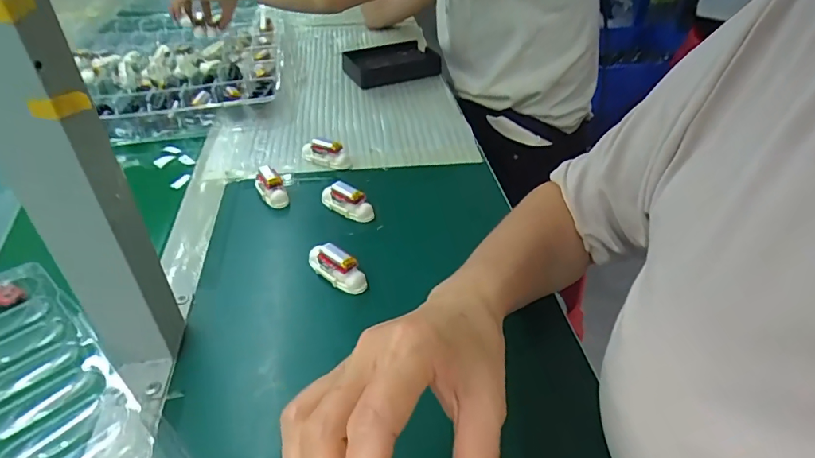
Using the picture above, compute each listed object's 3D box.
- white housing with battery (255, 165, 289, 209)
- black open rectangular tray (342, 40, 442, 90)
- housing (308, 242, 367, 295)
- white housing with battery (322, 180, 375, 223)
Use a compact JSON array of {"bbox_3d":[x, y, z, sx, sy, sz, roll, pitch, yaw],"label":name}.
[{"bbox_3d":[-0.143,-0.044,0.508,0.024,0.031,0.041,-20,43,-23],"label":"white housing with battery"},{"bbox_3d":[-0.026,-0.263,0.776,0.151,0.035,0.092,-21,44,-25],"label":"black open rectangular tray"},{"bbox_3d":[-0.062,0.031,0.412,0.062,0.030,0.017,25,45,28],"label":"housing"},{"bbox_3d":[-0.063,-0.029,0.490,0.058,0.030,0.020,24,44,27],"label":"white housing with battery"}]

